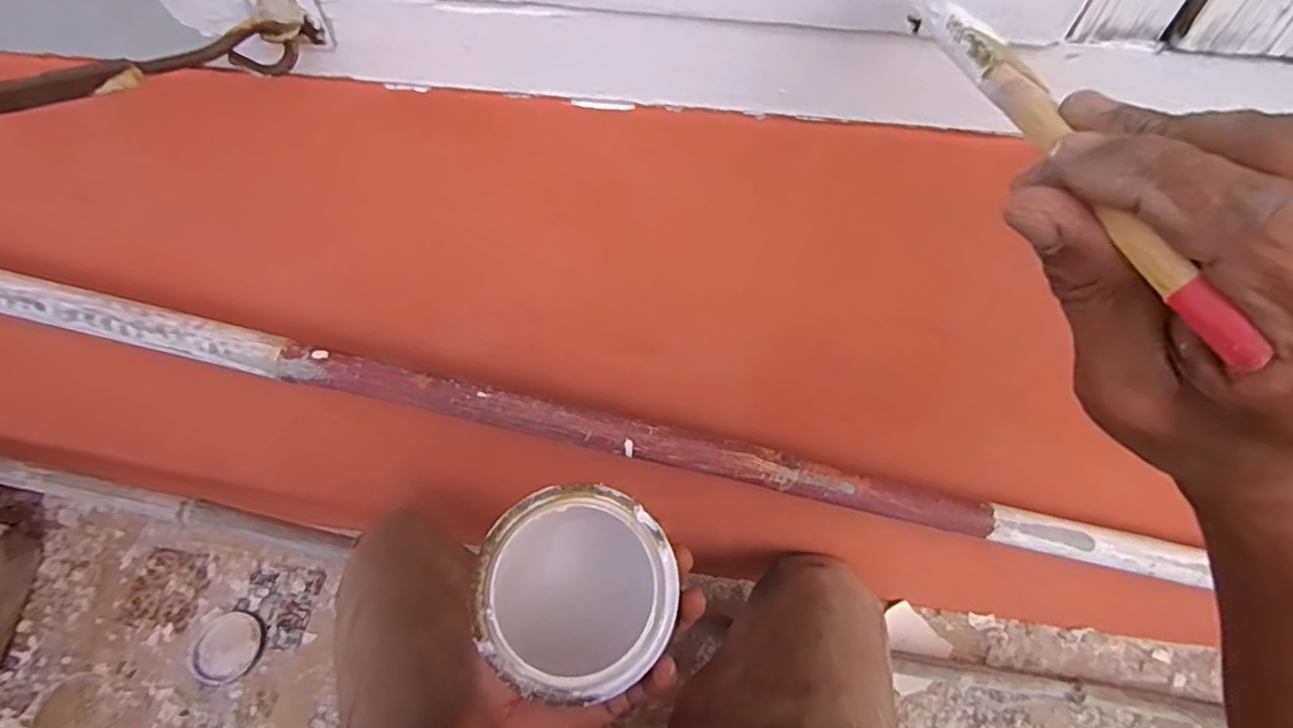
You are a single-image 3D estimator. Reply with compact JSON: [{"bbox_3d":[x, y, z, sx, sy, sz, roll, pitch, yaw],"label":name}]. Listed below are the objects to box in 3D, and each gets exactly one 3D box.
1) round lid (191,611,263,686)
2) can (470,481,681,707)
[{"bbox_3d":[-0.570,0.385,0.875,0.086,0.006,0.088,0,57,0],"label":"round lid"},{"bbox_3d":[-0.040,0.135,0.362,0.105,0.105,0.097,0,57,0],"label":"can"}]

